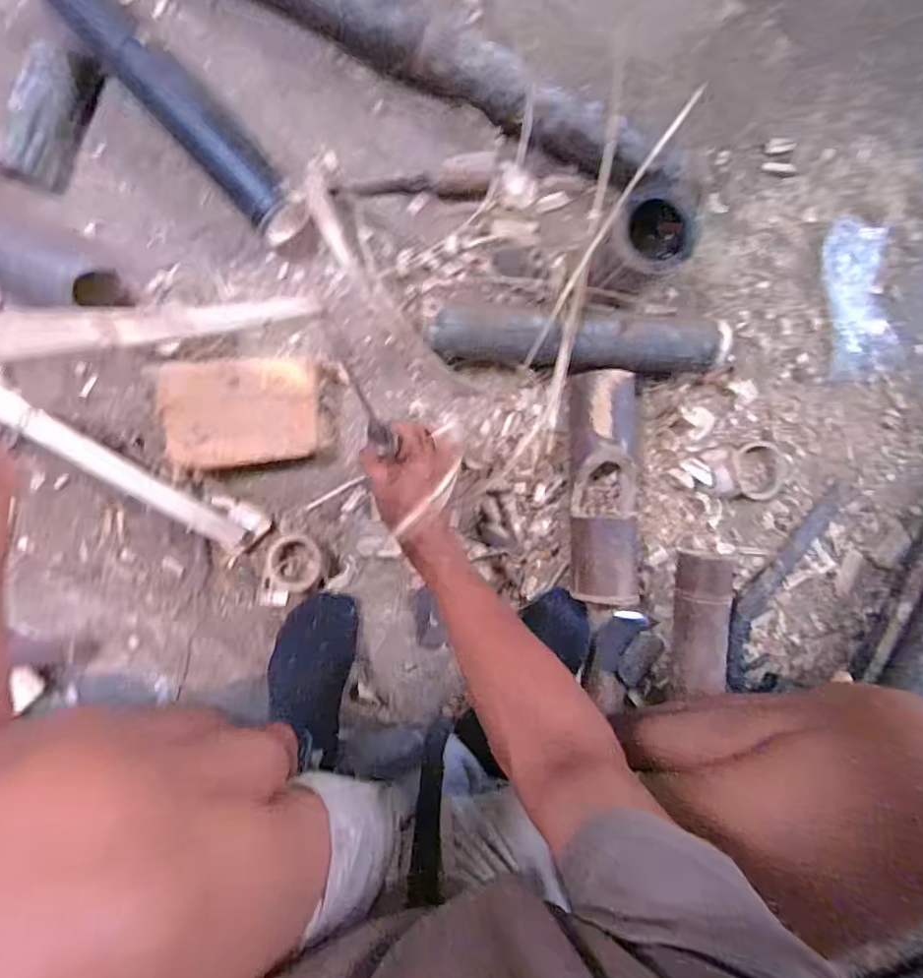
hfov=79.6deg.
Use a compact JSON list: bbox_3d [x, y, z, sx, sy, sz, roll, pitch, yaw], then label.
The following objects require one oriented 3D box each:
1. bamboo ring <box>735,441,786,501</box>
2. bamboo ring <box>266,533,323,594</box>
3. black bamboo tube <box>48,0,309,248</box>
[{"bbox_3d":[0.394,-0.025,0.732,0.077,0.009,0.077,0,90,-8],"label":"bamboo ring"},{"bbox_3d":[-0.202,0.090,0.672,0.061,0.017,0.069,-5,90,-8],"label":"bamboo ring"},{"bbox_3d":[-0.323,-0.436,0.634,0.065,0.066,0.363,-44,95,-6],"label":"black bamboo tube"}]

